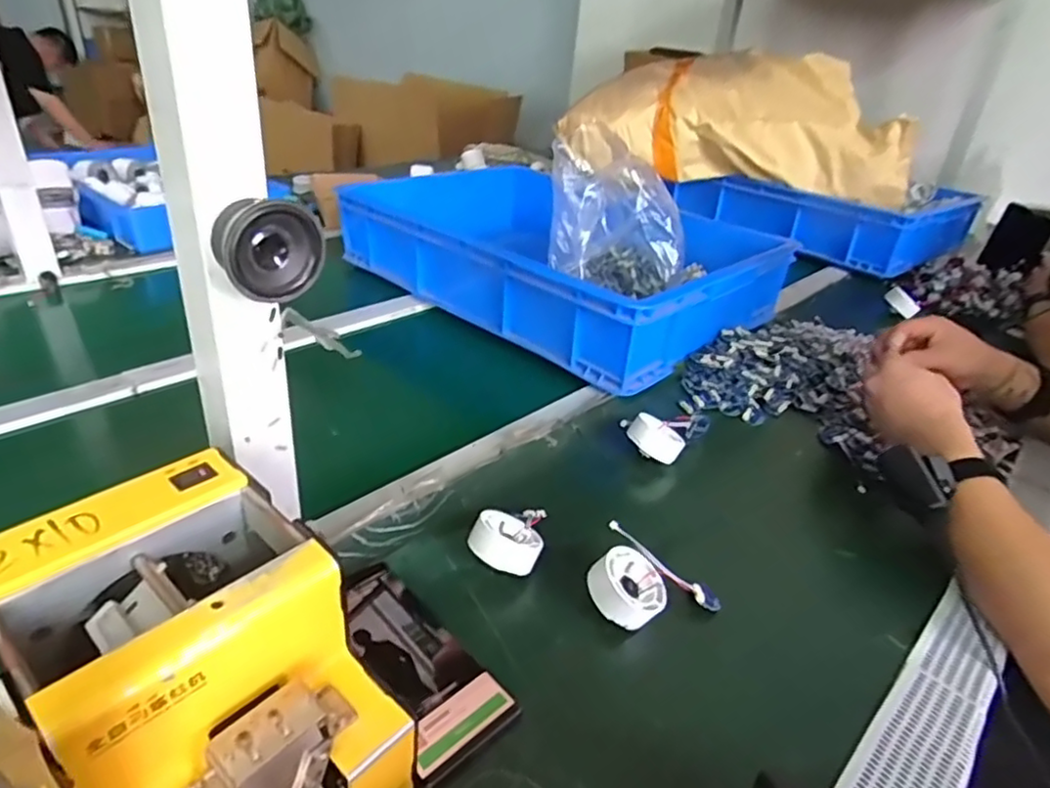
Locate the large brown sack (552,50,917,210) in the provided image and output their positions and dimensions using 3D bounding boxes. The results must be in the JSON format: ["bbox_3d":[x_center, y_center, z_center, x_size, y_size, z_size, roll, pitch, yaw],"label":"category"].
[{"bbox_3d":[0.433,-0.562,1.306,0.682,0.221,0.273,12,31,10],"label":"large brown sack"}]

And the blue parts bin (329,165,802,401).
[{"bbox_3d":[0.062,-0.223,0.985,0.575,0.117,0.425,31,39,33],"label":"blue parts bin"}]

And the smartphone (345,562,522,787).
[{"bbox_3d":[-0.077,0.173,0.424,0.065,0.012,0.156,-20,40,-36],"label":"smartphone"}]

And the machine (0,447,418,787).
[{"bbox_3d":[-0.156,0.148,0.314,0.175,0.143,0.120,27,37,31],"label":"machine"}]

